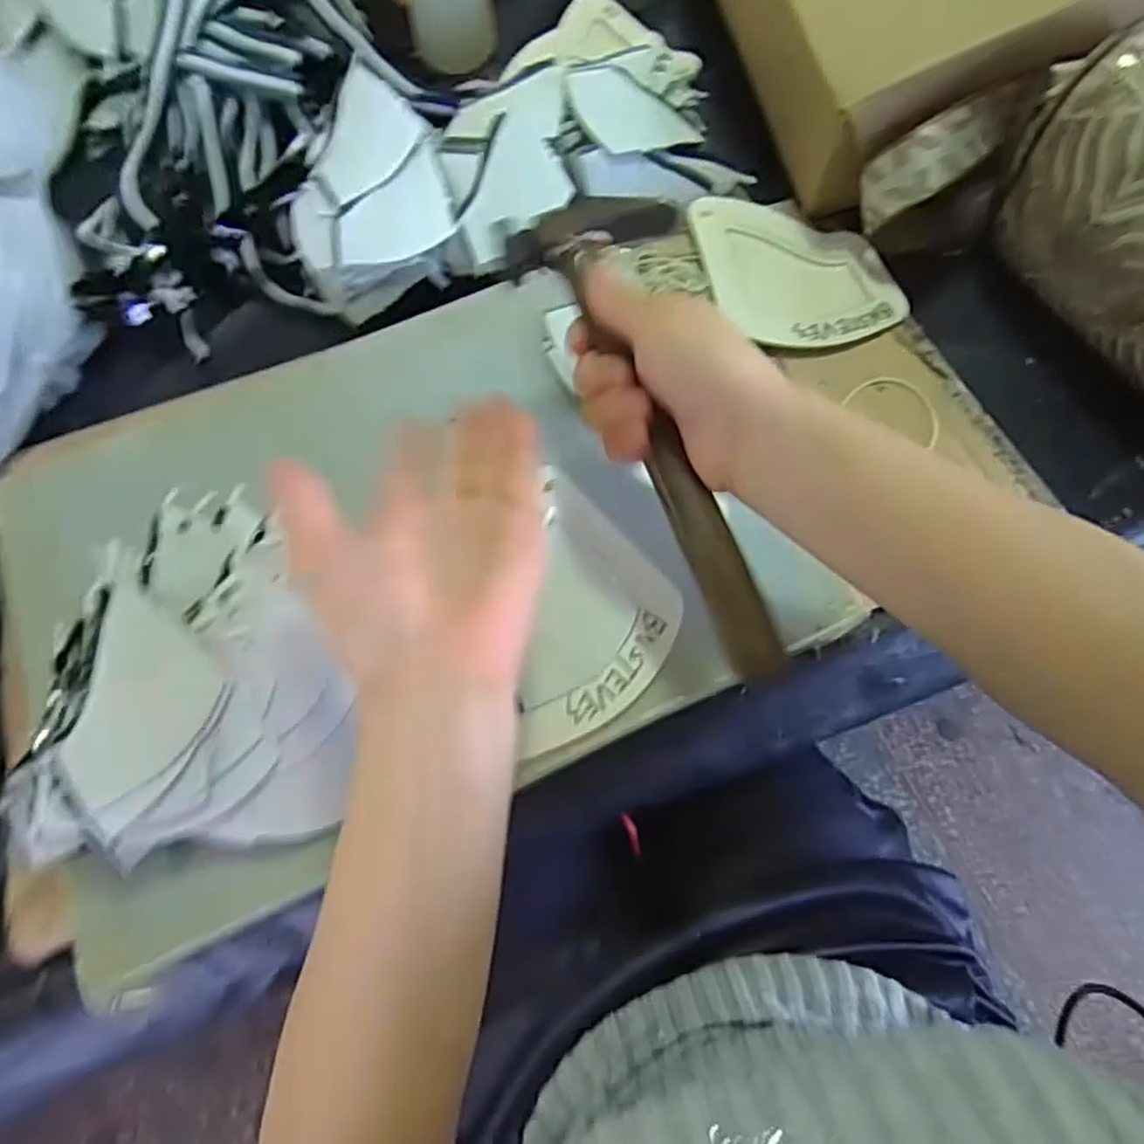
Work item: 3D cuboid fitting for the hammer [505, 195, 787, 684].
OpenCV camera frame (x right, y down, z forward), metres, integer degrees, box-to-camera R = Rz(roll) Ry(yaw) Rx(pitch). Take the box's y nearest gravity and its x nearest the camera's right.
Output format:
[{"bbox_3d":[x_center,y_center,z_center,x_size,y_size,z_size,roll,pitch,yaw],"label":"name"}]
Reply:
[{"bbox_3d":[0.042,-0.067,0.310,0.076,0.017,0.236,-18,76,-4],"label":"hammer"}]

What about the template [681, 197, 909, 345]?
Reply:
[{"bbox_3d":[0.145,-0.205,0.462,0.110,0.011,0.133,-19,68,-5],"label":"template"}]

